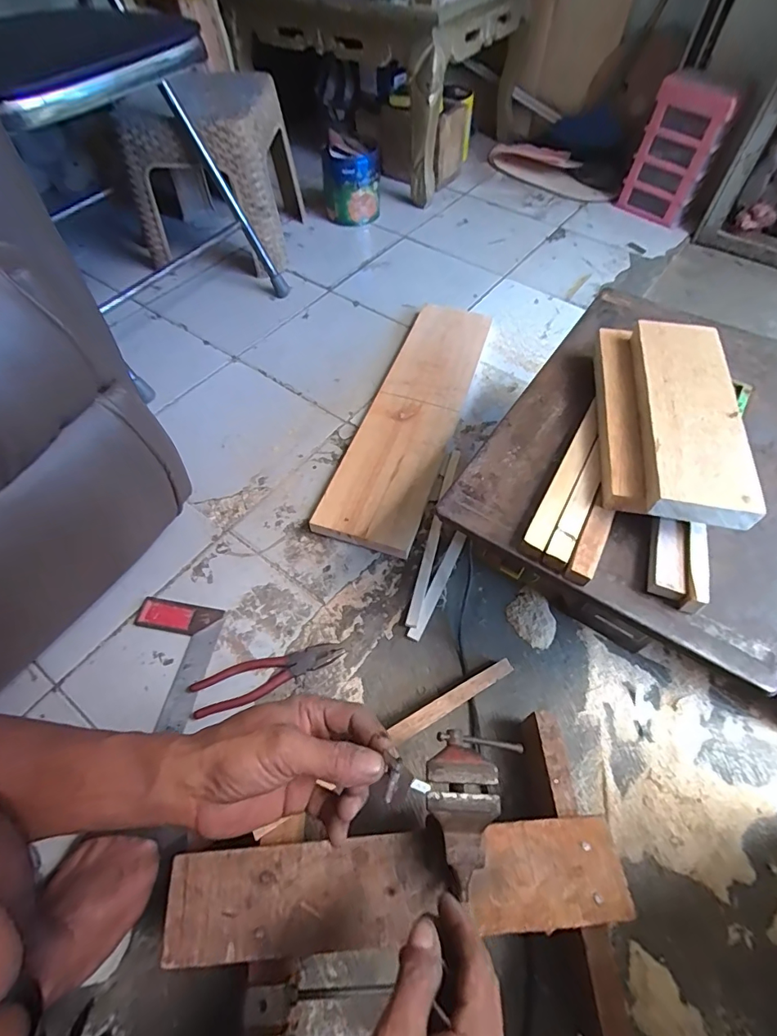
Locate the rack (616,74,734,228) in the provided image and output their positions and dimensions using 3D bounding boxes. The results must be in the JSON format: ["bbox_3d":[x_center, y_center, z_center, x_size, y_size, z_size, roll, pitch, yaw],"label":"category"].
[{"bbox_3d":[0.723,-0.923,1.175,0.170,0.266,0.171,17,60,10],"label":"rack"}]

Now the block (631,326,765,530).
[{"bbox_3d":[0.303,-0.111,0.474,0.095,0.032,0.261,12,60,7],"label":"block"}]

